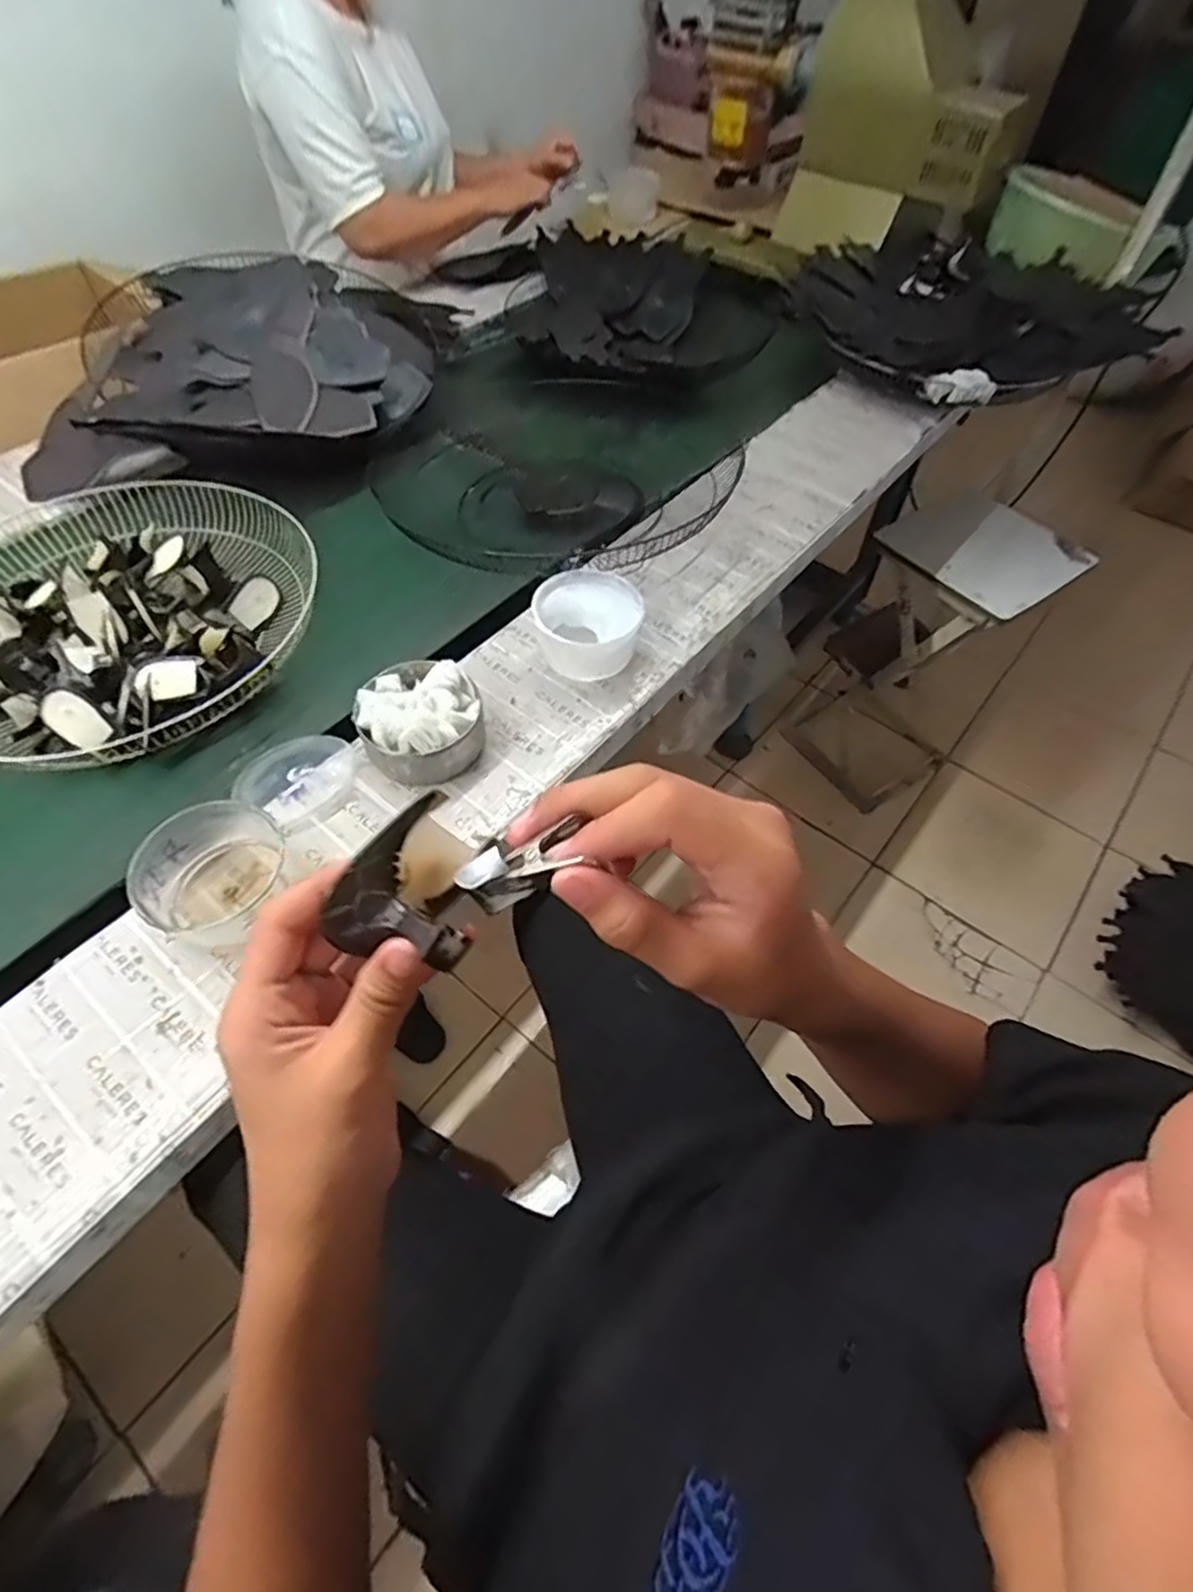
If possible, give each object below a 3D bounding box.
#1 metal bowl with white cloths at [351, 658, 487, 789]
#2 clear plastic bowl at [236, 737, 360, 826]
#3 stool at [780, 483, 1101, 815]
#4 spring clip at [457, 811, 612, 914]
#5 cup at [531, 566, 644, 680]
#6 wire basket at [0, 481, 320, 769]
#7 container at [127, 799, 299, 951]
[{"bbox_3d":[-0.171,-0.079,0.689,0.117,0.070,0.118,1,57,-2],"label":"metal bowl with white cloths"},{"bbox_3d":[-0.288,-0.018,0.694,0.104,0.025,0.101,-4,54,5],"label":"clear plastic bowl"},{"bbox_3d":[0.692,-0.310,1.549,0.321,0.616,0.309,-29,62,-20],"label":"stool"},{"bbox_3d":[-0.026,0.025,0.250,0.049,0.019,0.021,-30,57,16],"label":"spring clip"},{"bbox_3d":[-0.011,-0.183,0.768,0.111,0.065,0.112,1,57,-2],"label":"cup"},{"bbox_3d":[-0.547,-0.204,0.784,0.420,0.059,0.399,1,57,-2],"label":"wire basket"},{"bbox_3d":[-0.314,0.069,0.592,0.113,0.062,0.103,1,57,-2],"label":"container"}]

